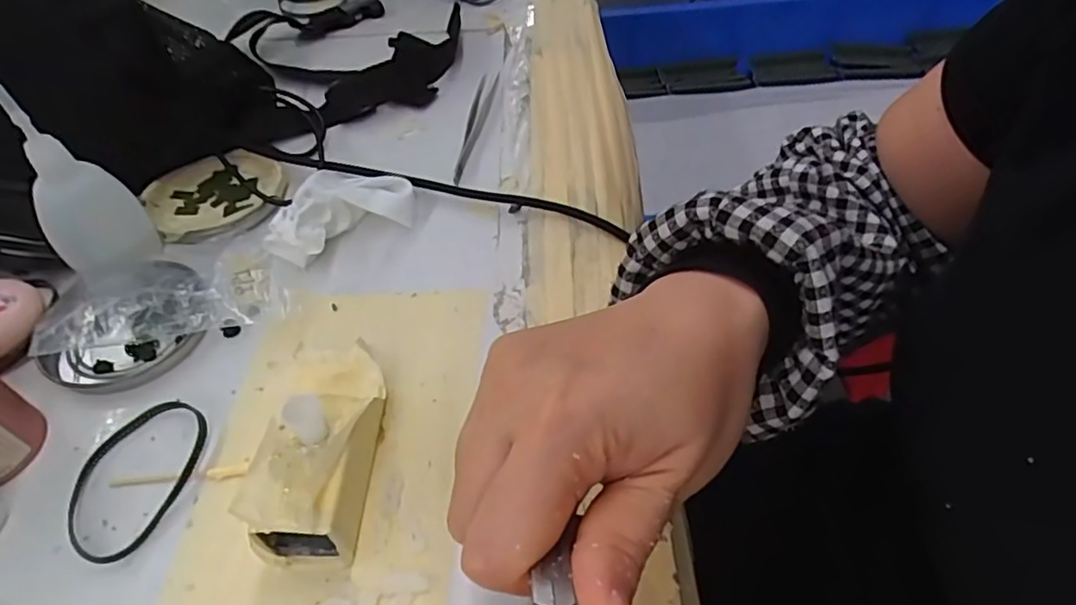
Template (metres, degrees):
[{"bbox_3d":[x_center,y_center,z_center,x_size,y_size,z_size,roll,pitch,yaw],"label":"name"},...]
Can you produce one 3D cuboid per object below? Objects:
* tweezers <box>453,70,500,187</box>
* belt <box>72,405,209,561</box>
[{"bbox_3d":[-0.041,-0.123,0.432,0.013,0.008,0.125,4,49,5],"label":"tweezers"},{"bbox_3d":[-0.173,0.072,0.272,0.048,0.007,0.072,13,51,13],"label":"belt"}]

